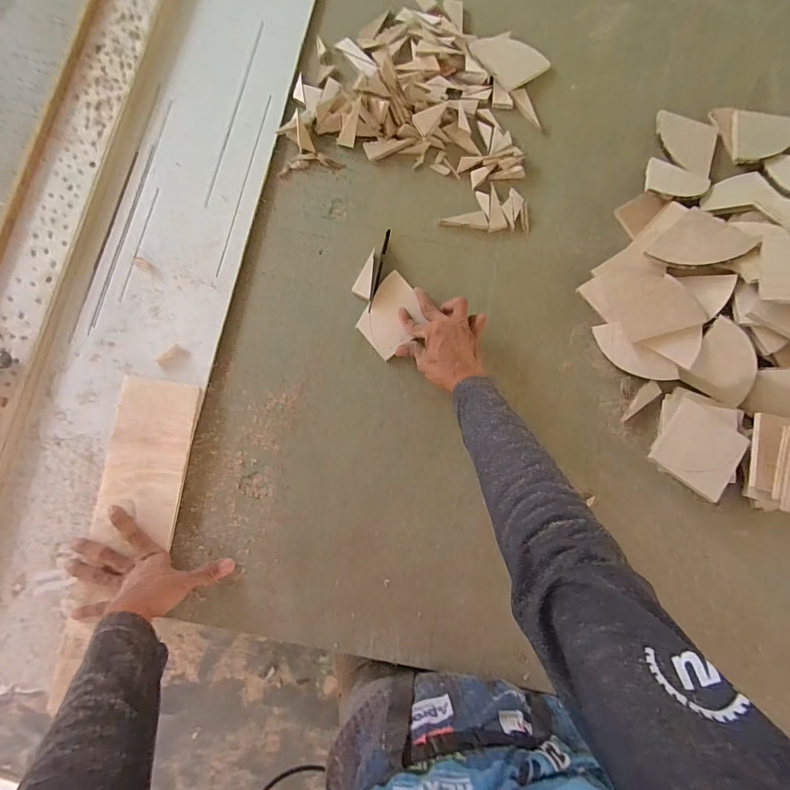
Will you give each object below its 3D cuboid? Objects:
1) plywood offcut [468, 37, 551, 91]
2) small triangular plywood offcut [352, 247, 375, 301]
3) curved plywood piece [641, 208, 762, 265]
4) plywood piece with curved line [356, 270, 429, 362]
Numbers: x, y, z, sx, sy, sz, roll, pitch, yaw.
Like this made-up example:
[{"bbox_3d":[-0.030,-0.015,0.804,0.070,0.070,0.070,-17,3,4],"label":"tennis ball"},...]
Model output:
[{"bbox_3d":[0.190,-0.562,0.660,0.094,0.008,0.109,-40,87,-8],"label":"plywood offcut"},{"bbox_3d":[-0.047,-0.183,0.600,0.027,0.008,0.076,7,82,-3],"label":"small triangular plywood offcut"},{"bbox_3d":[0.431,-0.210,0.559,0.101,0.006,0.095,-42,67,-1],"label":"curved plywood piece"},{"bbox_3d":[-0.006,-0.116,0.579,0.100,0.004,0.085,-45,86,2],"label":"plywood piece with curved line"}]

